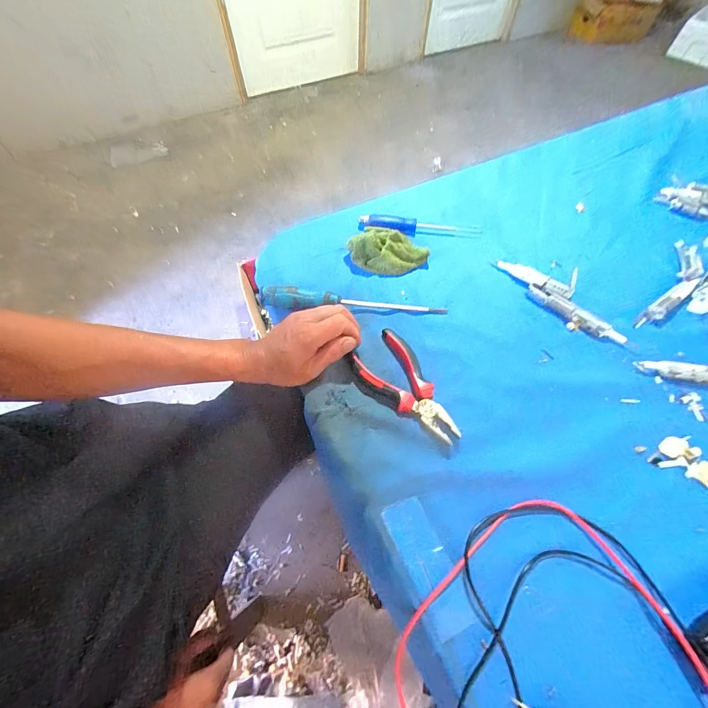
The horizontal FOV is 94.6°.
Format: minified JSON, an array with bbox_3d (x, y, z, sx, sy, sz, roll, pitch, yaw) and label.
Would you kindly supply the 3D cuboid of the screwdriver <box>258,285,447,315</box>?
[{"bbox_3d":[-0.001,-0.068,0.439,0.246,0.031,0.023,4,61,2],"label":"screwdriver"}]

